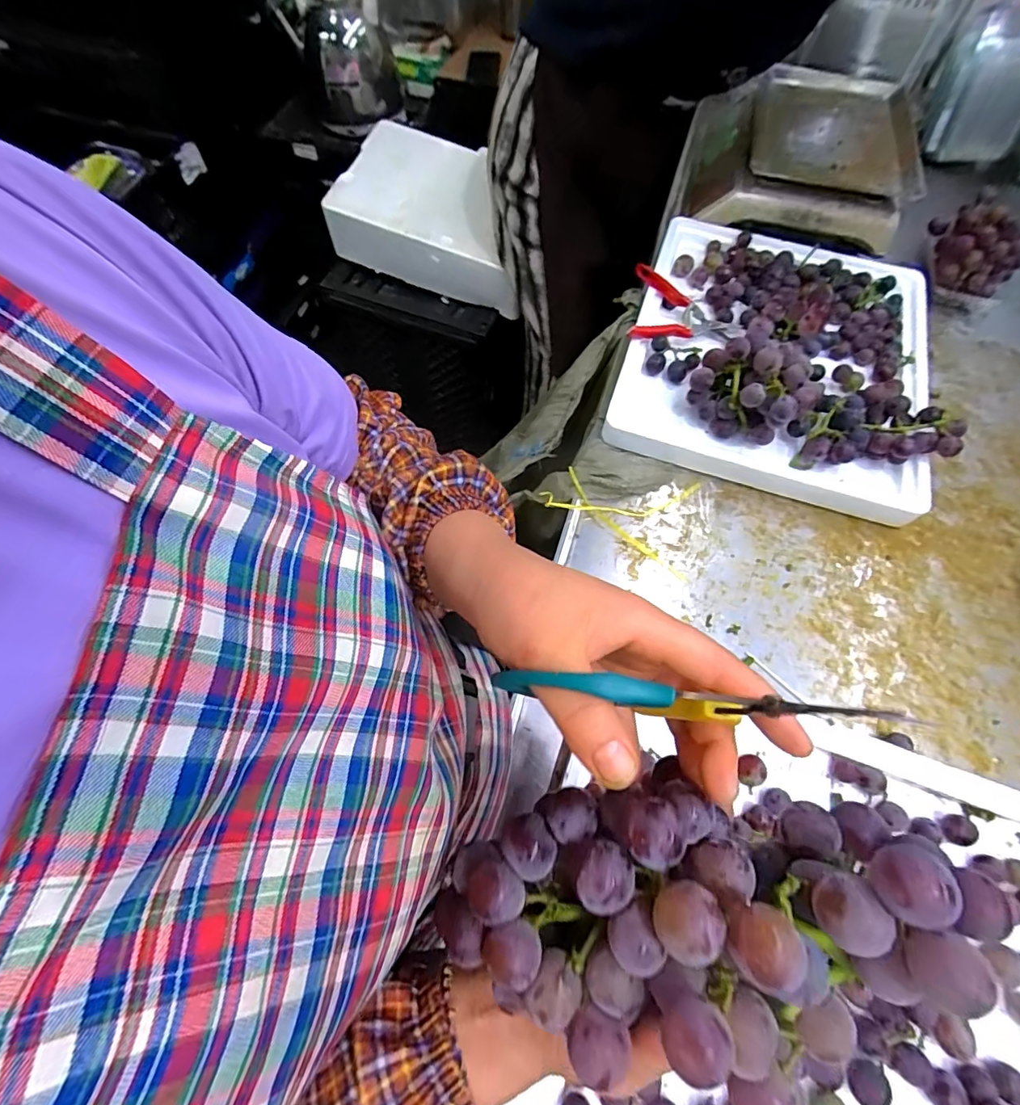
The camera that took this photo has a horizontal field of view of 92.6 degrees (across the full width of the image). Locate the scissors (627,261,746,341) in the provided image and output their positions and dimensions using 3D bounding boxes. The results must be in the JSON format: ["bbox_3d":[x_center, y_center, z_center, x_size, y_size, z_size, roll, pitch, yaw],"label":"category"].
[{"bbox_3d":[0.251,-0.346,0.692,0.159,0.027,0.125,6,66,2],"label":"scissors"}]

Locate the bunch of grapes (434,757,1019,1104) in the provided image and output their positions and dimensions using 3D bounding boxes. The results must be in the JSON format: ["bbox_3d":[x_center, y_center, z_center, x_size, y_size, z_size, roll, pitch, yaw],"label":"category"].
[{"bbox_3d":[0.077,0.156,0.209,0.213,0.071,0.113,-6,65,11],"label":"bunch of grapes"}]

